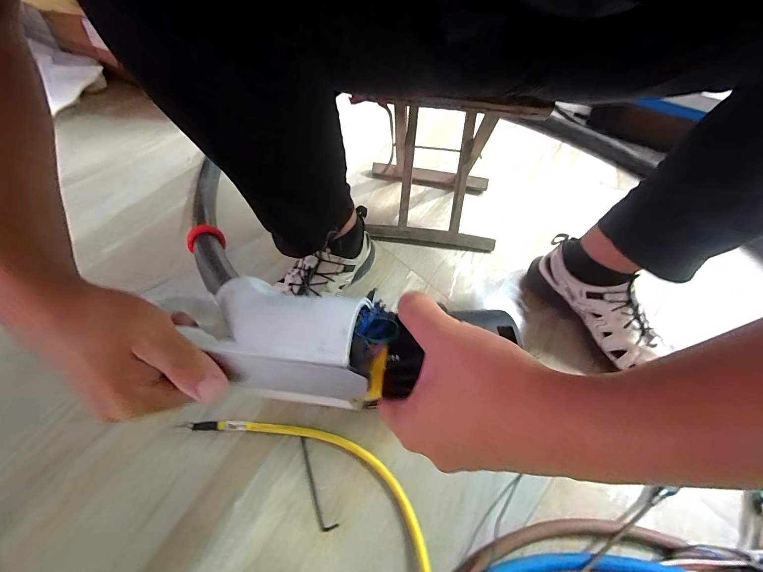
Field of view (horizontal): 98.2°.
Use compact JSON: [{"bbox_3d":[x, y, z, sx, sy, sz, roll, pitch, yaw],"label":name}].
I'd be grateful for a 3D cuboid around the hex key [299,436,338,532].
[{"bbox_3d":[-0.079,0.228,0.385,0.017,0.004,0.103,-19,56,-20],"label":"hex key"}]

